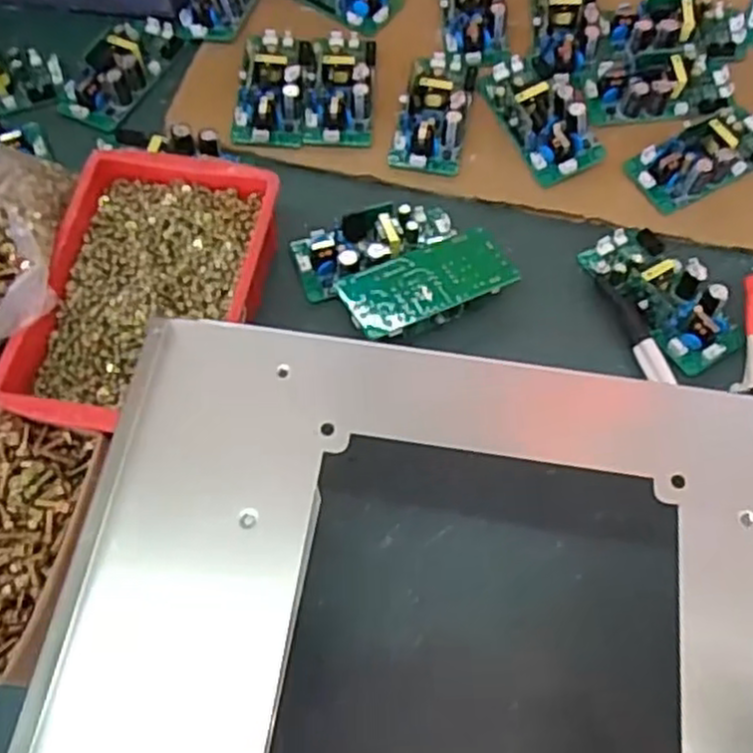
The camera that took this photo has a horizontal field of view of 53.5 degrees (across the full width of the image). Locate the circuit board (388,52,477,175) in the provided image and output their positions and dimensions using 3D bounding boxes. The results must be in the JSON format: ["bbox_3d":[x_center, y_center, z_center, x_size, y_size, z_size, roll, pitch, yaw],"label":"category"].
[{"bbox_3d":[0.047,-0.218,0.586,0.052,0.031,0.117,10,66,4],"label":"circuit board"}]

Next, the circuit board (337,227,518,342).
[{"bbox_3d":[0.035,-0.060,0.515,0.114,0.029,0.054,-23,68,-10],"label":"circuit board"}]

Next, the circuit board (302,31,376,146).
[{"bbox_3d":[-0.028,-0.238,0.596,0.052,0.028,0.112,2,66,0],"label":"circuit board"}]

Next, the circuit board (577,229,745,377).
[{"bbox_3d":[0.197,-0.059,0.515,0.056,0.028,0.116,-25,68,-11],"label":"circuit board"}]

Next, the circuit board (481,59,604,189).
[{"bbox_3d":[0.130,-0.210,0.580,0.061,0.033,0.119,-22,68,-10],"label":"circuit board"}]

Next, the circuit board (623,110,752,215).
[{"bbox_3d":[0.251,-0.170,0.566,0.116,0.026,0.050,-25,68,-11],"label":"circuit board"}]

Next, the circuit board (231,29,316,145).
[{"bbox_3d":[-0.081,-0.237,0.596,0.055,0.027,0.116,3,66,1],"label":"circuit board"}]

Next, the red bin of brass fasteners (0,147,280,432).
[{"bbox_3d":[-0.143,-0.056,0.494,0.132,0.060,0.205,7,66,3],"label":"red bin of brass fasteners"}]

